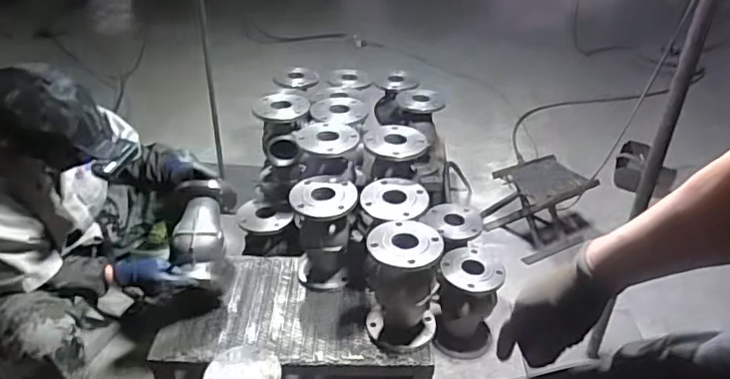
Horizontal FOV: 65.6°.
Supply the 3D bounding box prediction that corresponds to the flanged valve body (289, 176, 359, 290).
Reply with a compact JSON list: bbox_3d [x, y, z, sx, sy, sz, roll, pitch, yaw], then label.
[{"bbox_3d":[-0.114,0.115,1.567,0.172,0.280,0.202,-1,34,-5],"label":"flanged valve body"}]

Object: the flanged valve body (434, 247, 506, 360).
[{"bbox_3d":[0.285,0.331,1.614,0.170,0.306,0.163,10,34,11],"label":"flanged valve body"}]

